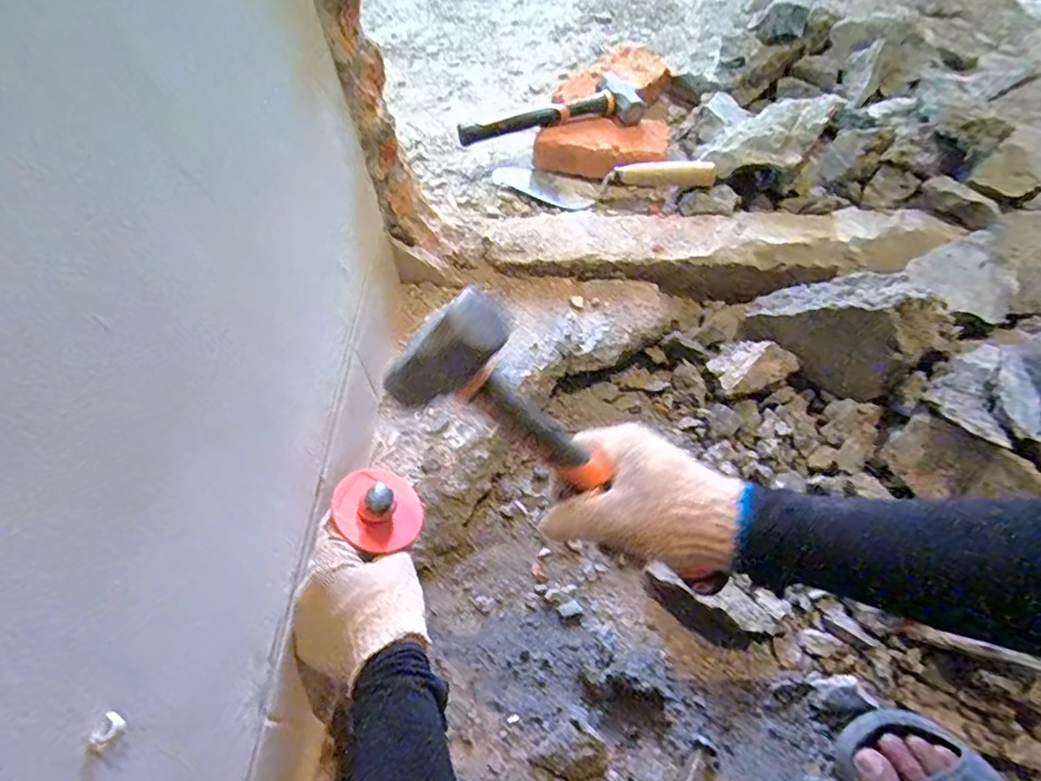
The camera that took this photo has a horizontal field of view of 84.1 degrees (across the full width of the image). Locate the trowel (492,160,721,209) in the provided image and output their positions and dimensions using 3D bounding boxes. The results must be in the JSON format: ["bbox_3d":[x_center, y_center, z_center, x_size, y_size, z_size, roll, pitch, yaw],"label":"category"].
[{"bbox_3d":[0.115,-0.305,0.858,0.329,0.055,0.079,3,57,22],"label":"trowel"}]

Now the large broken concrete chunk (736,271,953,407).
[{"bbox_3d":[0.372,-0.085,0.669,0.196,0.139,0.110,33,63,21],"label":"large broken concrete chunk"}]

